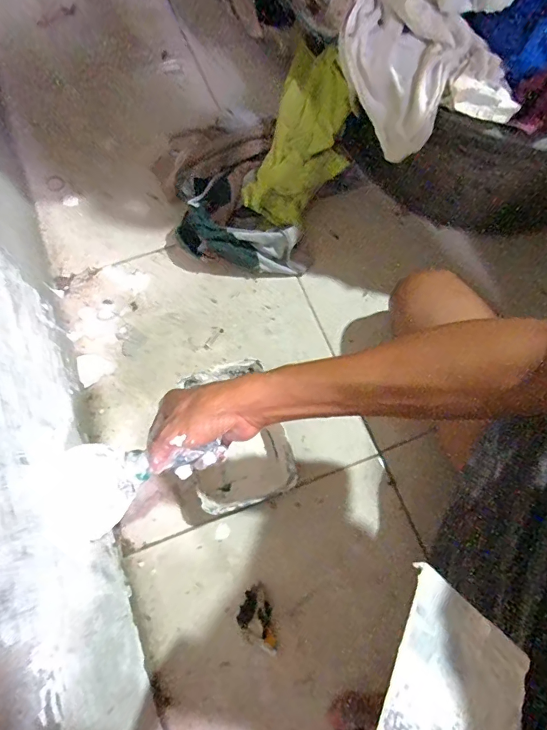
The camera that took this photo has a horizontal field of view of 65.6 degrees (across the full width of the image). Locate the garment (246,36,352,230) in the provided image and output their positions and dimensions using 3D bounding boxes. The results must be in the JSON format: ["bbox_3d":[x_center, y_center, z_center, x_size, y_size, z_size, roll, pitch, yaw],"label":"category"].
[{"bbox_3d":[0.045,-0.306,0.606,0.107,0.081,0.214,23,102,9],"label":"garment"}]

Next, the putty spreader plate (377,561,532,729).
[{"bbox_3d":[0.092,0.167,0.212,0.078,0.004,0.099,39,47,0],"label":"putty spreader plate"}]

